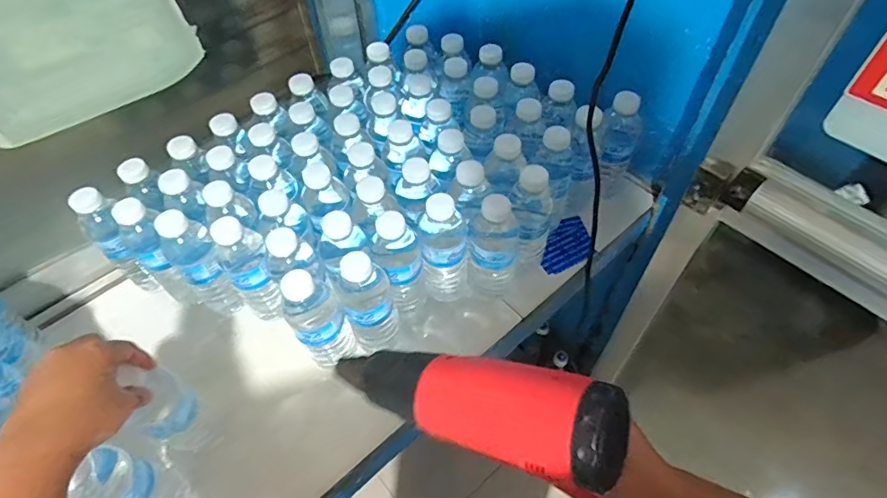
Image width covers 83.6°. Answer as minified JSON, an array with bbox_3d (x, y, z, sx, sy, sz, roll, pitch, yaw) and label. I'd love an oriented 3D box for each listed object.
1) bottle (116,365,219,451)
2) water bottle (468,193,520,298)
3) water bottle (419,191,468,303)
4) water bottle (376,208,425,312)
[{"bbox_3d":[-0.270,0.160,0.493,0.052,0.176,0.054,11,55,-5],"label":"bottle"},{"bbox_3d":[0.063,-0.002,0.593,0.066,0.164,0.056,0,55,3],"label":"water bottle"},{"bbox_3d":[0.001,0.002,0.593,0.056,0.162,0.057,-2,55,2],"label":"water bottle"},{"bbox_3d":[-0.051,0.021,0.582,0.057,0.163,0.060,-2,55,2],"label":"water bottle"}]

